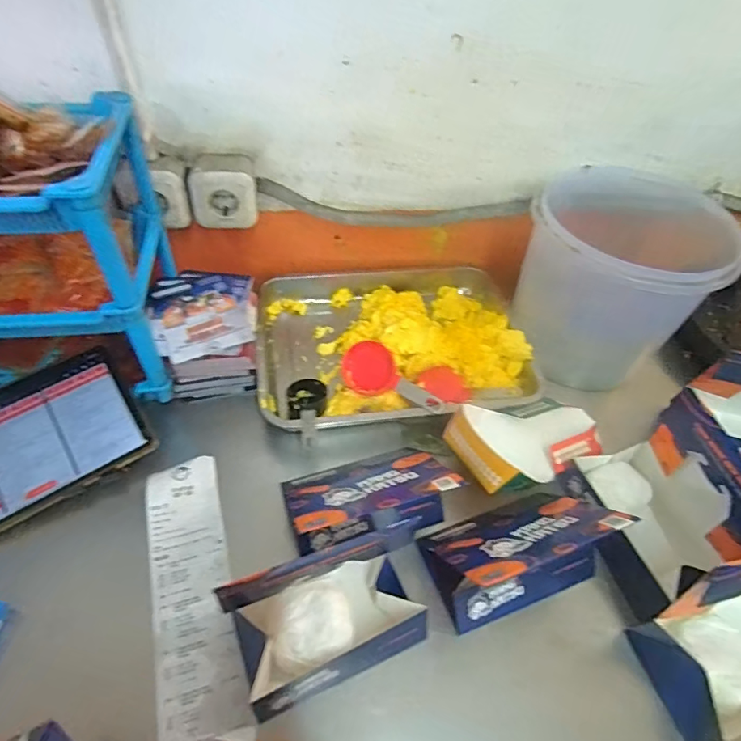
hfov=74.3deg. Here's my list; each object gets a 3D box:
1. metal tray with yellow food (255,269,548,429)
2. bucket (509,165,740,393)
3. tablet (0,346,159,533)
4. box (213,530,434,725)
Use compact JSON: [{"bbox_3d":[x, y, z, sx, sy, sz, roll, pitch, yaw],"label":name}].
[{"bbox_3d":[0.032,-0.054,0.740,0.383,0.068,0.303,-4,49,-8],"label":"metal tray with yellow food"},{"bbox_3d":[0.345,-0.133,0.733,0.239,0.242,0.239,17,49,10],"label":"bucket"},{"bbox_3d":[-0.411,0.089,0.575,0.256,0.018,0.171,-31,72,-20],"label":"tablet"},{"bbox_3d":[-0.037,0.214,0.442,0.167,0.148,0.095,-18,52,-20],"label":"box"}]

